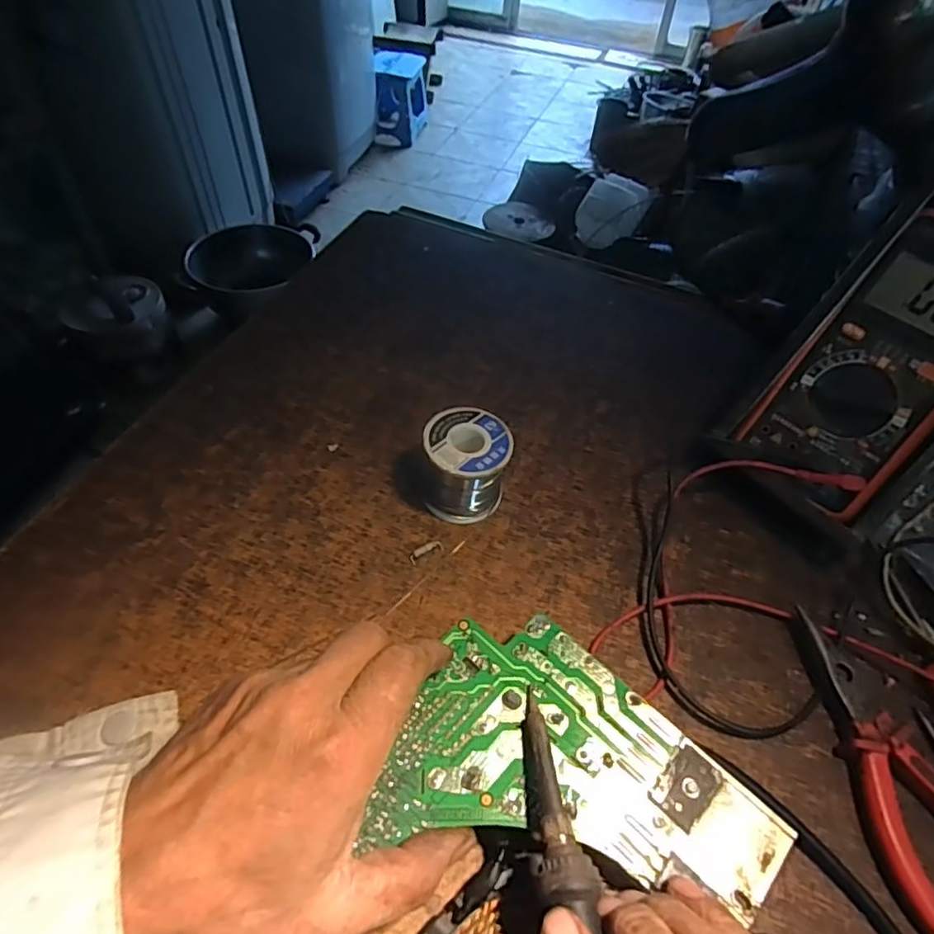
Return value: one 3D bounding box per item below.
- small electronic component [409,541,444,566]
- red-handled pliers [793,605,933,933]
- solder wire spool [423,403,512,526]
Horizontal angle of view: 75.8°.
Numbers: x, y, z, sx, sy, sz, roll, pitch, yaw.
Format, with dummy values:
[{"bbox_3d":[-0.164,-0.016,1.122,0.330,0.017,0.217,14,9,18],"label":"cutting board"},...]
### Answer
[{"bbox_3d":[-0.024,0.050,0.355,0.021,0.004,0.009,-29,58,-25],"label":"small electronic component"},{"bbox_3d":[0.214,0.144,0.301,0.053,0.017,0.144,-3,51,-6],"label":"red-handled pliers"},{"bbox_3d":[0.000,-0.001,0.368,0.049,0.052,0.049,2,51,-3],"label":"solder wire spool"}]

